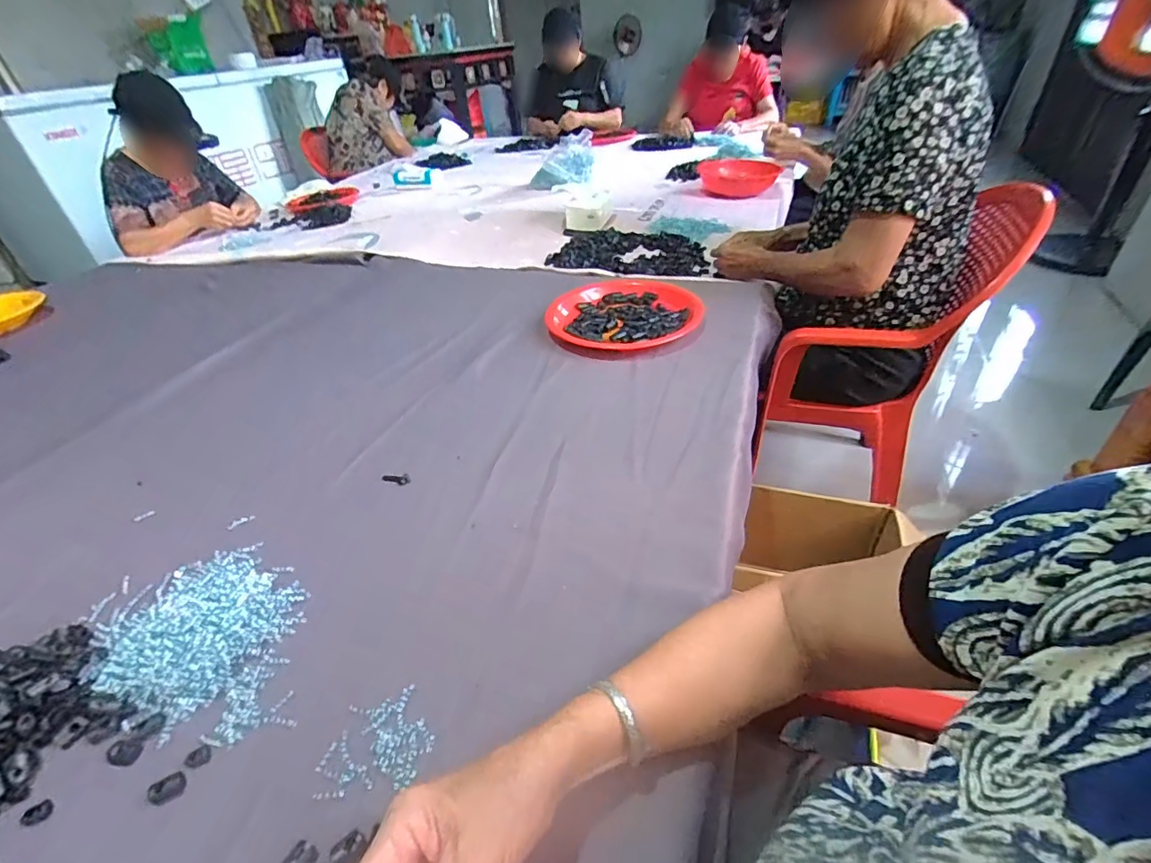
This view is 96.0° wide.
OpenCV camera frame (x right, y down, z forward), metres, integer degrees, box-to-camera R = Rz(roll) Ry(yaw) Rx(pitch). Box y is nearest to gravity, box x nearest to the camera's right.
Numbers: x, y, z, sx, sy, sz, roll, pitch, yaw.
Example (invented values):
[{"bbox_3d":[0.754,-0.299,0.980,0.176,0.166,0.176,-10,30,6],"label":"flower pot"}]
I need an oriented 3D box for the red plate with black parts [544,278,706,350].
[{"bbox_3d":[0.090,-0.214,0.902,0.250,0.028,0.274,6,39,16],"label":"red plate with black parts"}]

